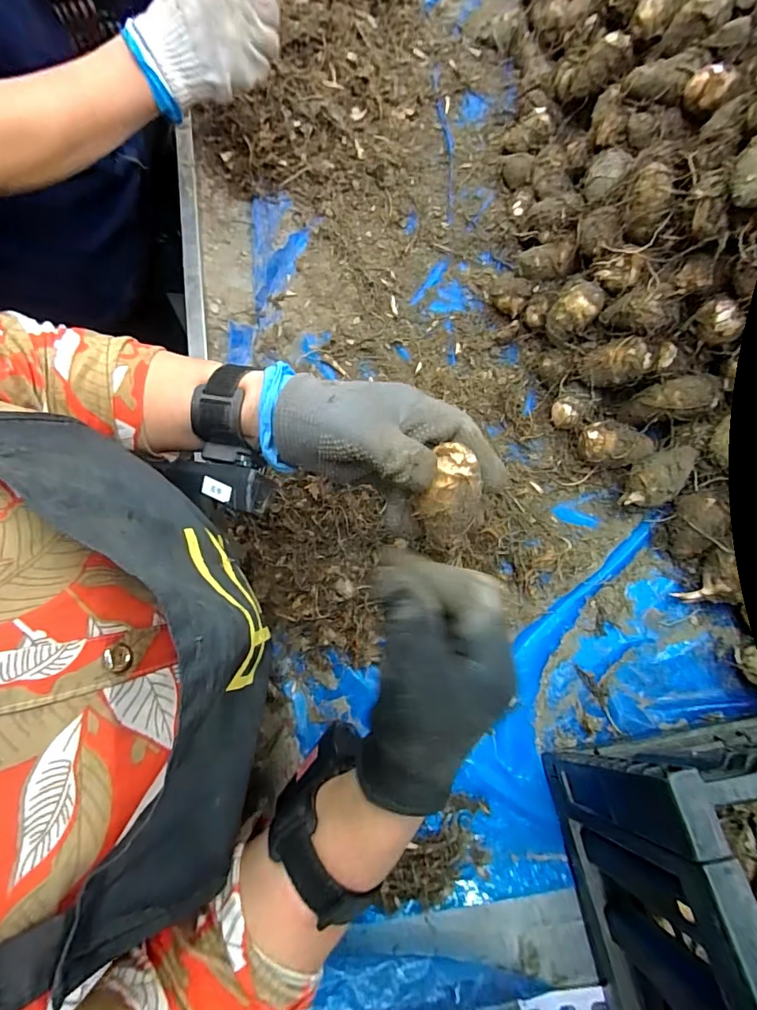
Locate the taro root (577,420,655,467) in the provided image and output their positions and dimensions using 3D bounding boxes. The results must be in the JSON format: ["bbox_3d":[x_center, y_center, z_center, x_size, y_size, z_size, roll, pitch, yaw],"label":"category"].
[{"bbox_3d":[0.229,-0.057,0.460,0.073,0.036,0.042,6,74,1],"label":"taro root"}]

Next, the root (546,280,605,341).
[{"bbox_3d":[0.186,-0.186,0.449,0.038,0.038,0.041,0,74,-1],"label":"root"}]

